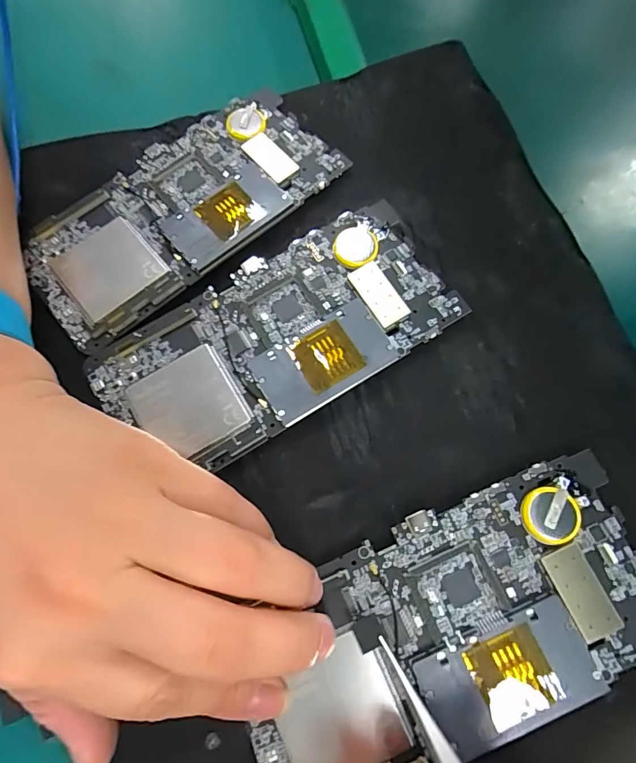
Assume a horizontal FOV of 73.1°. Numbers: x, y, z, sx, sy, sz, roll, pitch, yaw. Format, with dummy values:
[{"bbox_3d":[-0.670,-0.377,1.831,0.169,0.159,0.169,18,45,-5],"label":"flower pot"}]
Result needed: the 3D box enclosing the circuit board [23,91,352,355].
[{"bbox_3d":[-0.067,-0.084,0.204,0.149,0.007,0.071,-39,78,-17],"label":"circuit board"}]

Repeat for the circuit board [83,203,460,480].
[{"bbox_3d":[-0.018,-0.019,0.185,0.147,0.007,0.071,-29,76,-15],"label":"circuit board"}]

